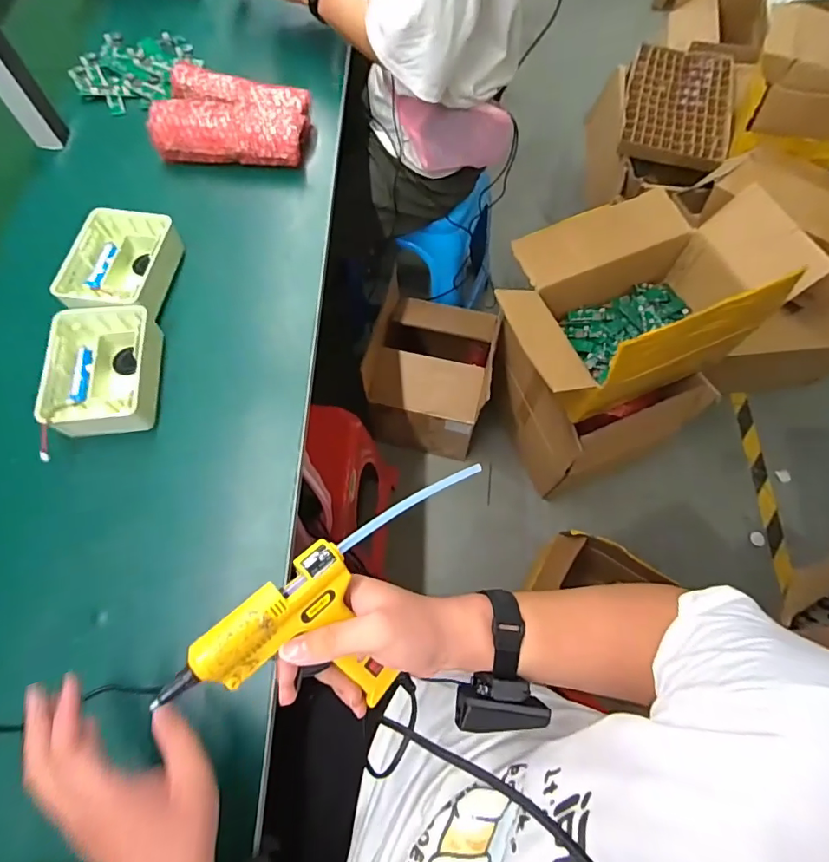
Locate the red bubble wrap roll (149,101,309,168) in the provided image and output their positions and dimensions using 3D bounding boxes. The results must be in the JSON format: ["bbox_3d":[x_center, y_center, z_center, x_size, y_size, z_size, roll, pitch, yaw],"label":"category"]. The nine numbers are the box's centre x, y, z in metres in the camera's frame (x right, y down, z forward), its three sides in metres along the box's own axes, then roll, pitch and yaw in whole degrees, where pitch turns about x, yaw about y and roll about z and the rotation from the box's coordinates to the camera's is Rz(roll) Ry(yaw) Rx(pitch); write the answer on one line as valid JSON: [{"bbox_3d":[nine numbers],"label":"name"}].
[{"bbox_3d":[-0.266,-0.436,0.708,0.207,0.061,0.068,0,68,0],"label":"red bubble wrap roll"}]

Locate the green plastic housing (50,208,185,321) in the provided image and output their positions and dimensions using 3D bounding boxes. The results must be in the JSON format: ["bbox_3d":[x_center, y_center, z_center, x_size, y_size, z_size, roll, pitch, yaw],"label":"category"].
[{"bbox_3d":[-0.371,-0.206,0.621,0.122,0.044,0.152,4,68,1],"label":"green plastic housing"}]

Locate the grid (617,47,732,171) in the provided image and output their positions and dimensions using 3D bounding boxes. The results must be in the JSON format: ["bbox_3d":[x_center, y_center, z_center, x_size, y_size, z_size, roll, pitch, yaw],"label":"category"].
[{"bbox_3d":[0.764,-0.938,1.407,0.287,0.052,0.452,15,68,6],"label":"grid"}]

